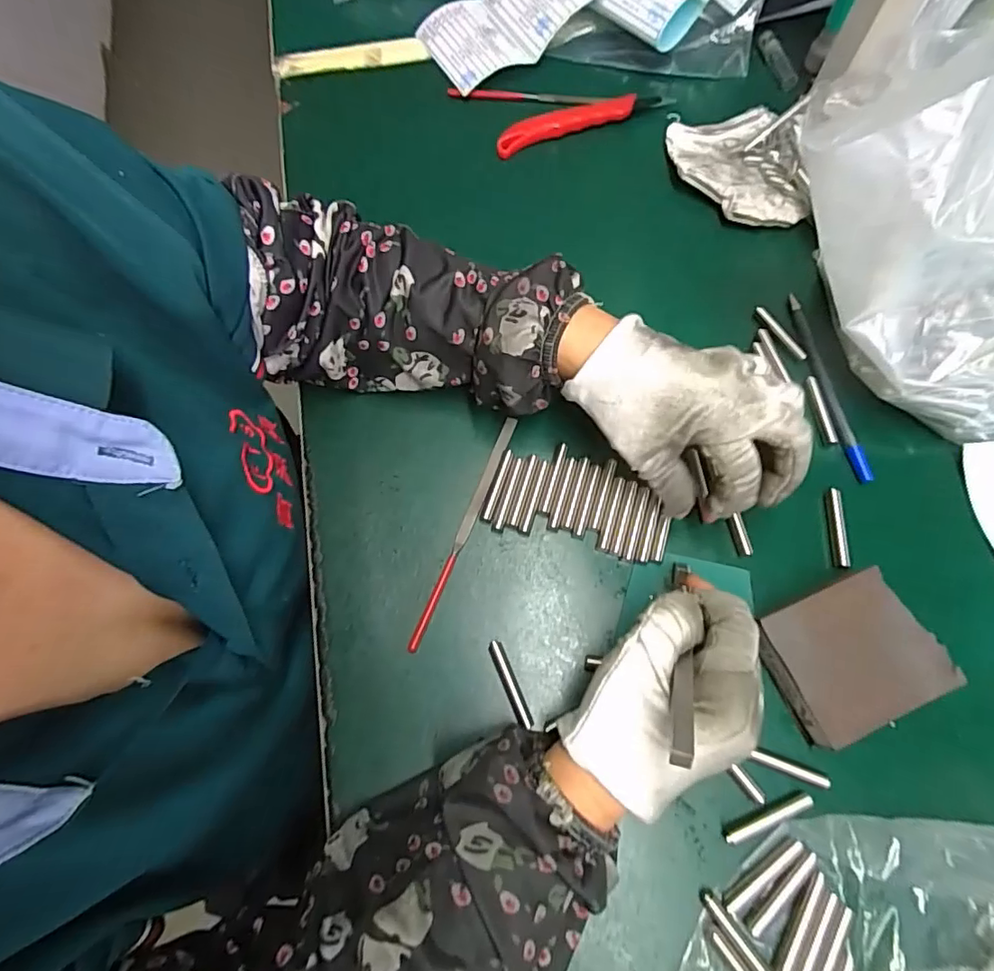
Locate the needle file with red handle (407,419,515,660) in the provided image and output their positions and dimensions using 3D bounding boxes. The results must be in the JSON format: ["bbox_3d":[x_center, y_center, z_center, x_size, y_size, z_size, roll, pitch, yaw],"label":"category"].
[{"bbox_3d":[-0.019,0.025,0.326,0.009,0.008,0.153,20,74,8],"label":"needle file with red handle"}]

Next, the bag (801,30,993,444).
[{"bbox_3d":[0.249,-0.137,0.285,0.194,0.180,0.127,27,76,10],"label":"bag"}]

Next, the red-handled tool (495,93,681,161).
[{"bbox_3d":[0.071,-0.301,0.442,0.153,0.021,0.018,-20,73,-4],"label":"red-handled tool"}]

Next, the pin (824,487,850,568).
[{"bbox_3d":[0.206,0.026,0.324,0.007,0.009,0.049,4,73,3],"label":"pin"}]

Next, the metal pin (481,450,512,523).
[{"bbox_3d":[0.000,0.000,0.334,0.007,0.004,0.048,16,74,7],"label":"metal pin"}]

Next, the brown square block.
[{"bbox_3d":[0.188,0.089,0.287,0.079,0.021,0.068,-23,73,-5],"label":"brown square block"}]

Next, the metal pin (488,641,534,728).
[{"bbox_3d":[0.007,0.108,0.296,0.008,0.009,0.045,-23,73,-5],"label":"metal pin"}]

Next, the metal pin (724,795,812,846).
[{"bbox_3d":[0.137,0.168,0.271,0.048,0.006,0.006,-22,73,-5],"label":"metal pin"}]

